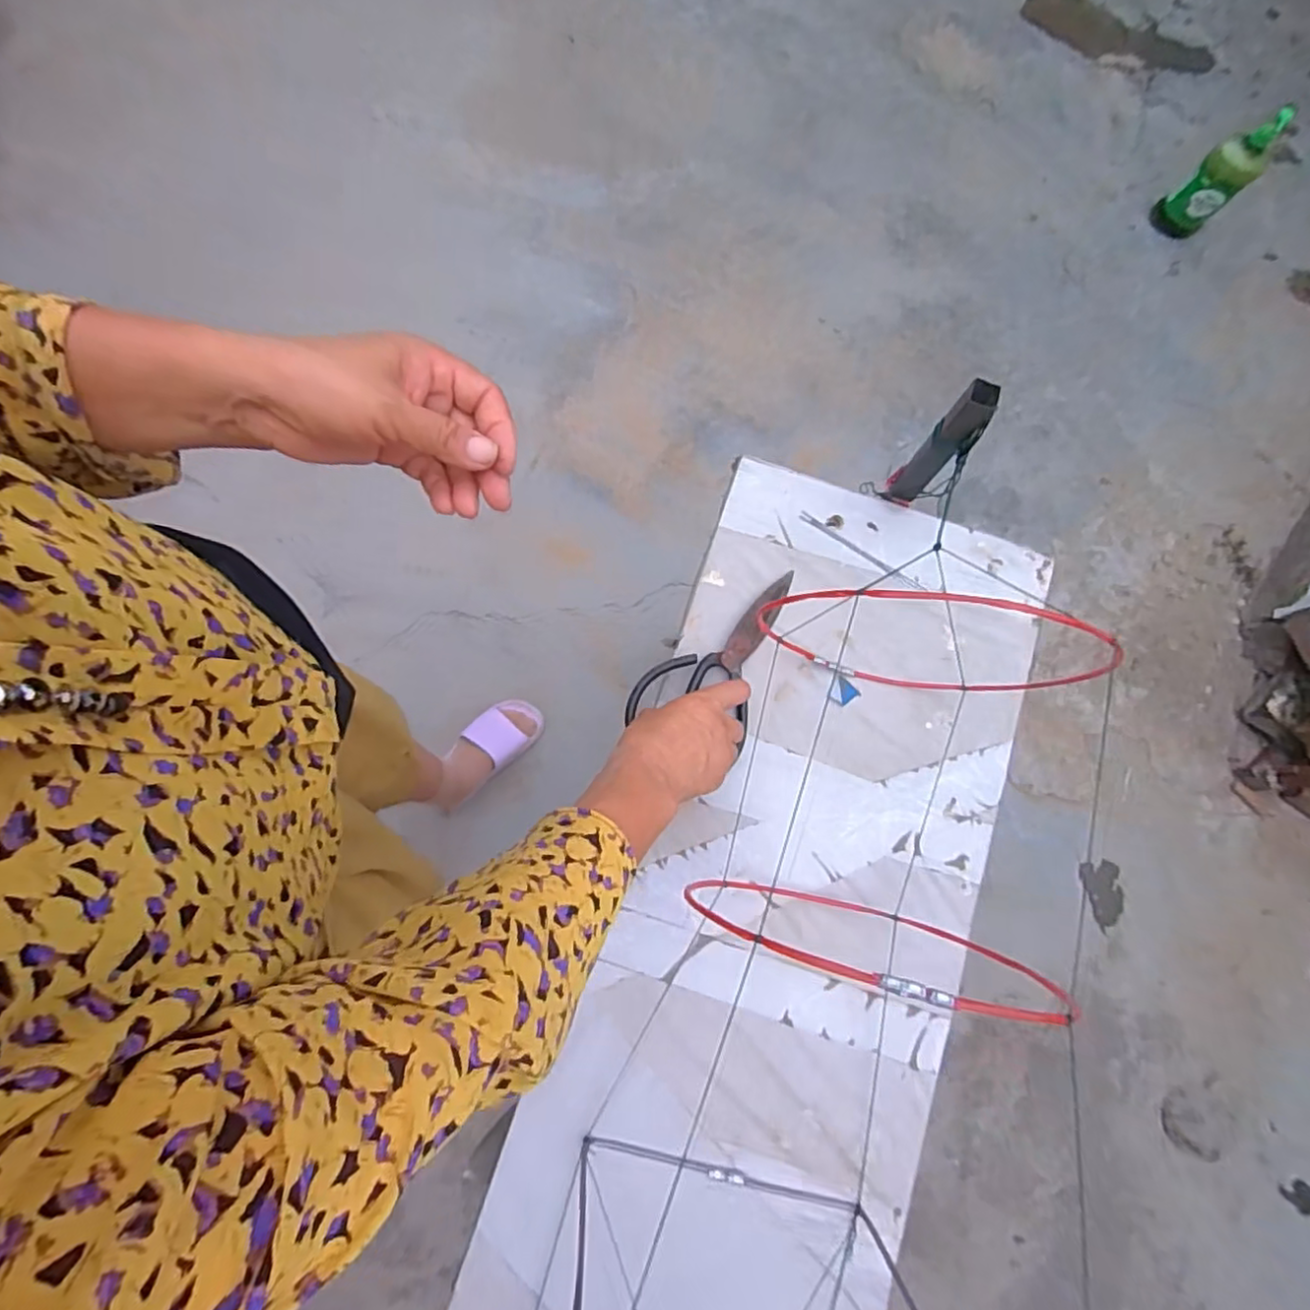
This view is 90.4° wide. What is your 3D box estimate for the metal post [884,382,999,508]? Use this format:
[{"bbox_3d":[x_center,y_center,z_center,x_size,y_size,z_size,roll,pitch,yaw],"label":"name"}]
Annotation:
[{"bbox_3d":[0.232,-0.165,0.529,0.028,0.141,0.031,44,81,7],"label":"metal post"}]

